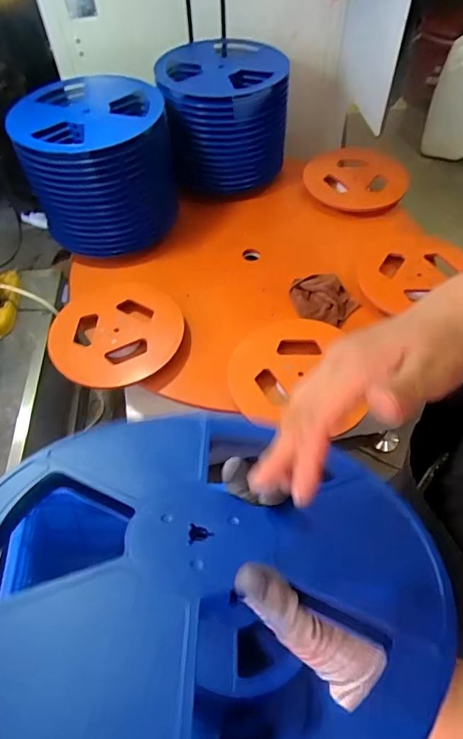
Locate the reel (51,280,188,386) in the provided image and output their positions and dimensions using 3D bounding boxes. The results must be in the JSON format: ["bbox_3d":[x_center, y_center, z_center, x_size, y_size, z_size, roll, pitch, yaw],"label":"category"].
[{"bbox_3d":[-0.237,-0.082,0.962,0.254,0.026,0.279,7,51,-3],"label":"reel"}]

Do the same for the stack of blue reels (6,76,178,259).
[{"bbox_3d":[-0.296,-0.491,1.097,0.297,0.263,0.328,1,55,1],"label":"stack of blue reels"}]

